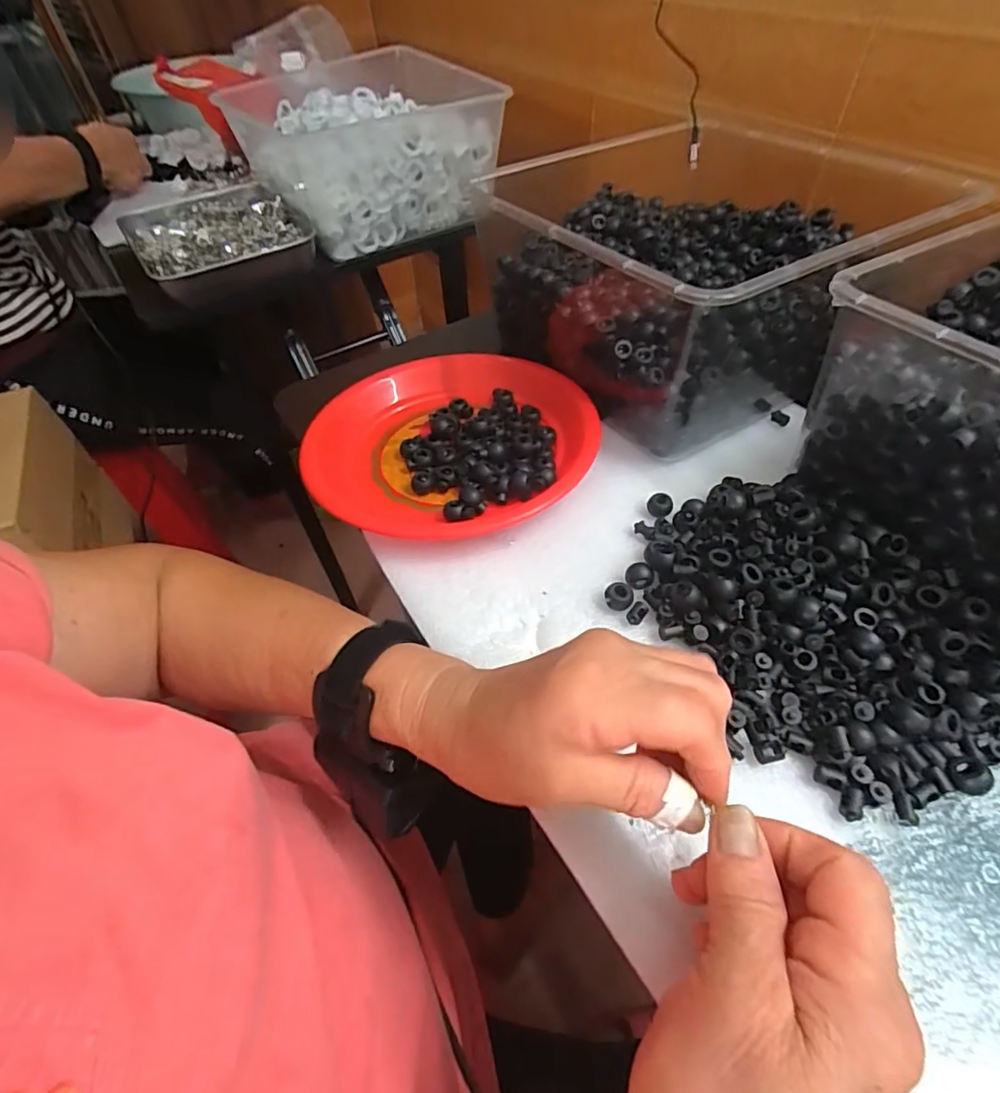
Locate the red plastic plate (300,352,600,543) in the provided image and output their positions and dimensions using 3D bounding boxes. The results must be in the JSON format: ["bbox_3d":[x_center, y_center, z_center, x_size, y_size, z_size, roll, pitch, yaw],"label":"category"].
[{"bbox_3d":[-0.038,-0.087,0.433,0.219,0.028,0.223,0,51,3],"label":"red plastic plate"}]

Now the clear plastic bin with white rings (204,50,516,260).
[{"bbox_3d":[-0.193,-0.539,0.736,0.261,0.151,0.315,-33,57,-22],"label":"clear plastic bin with white rings"}]

